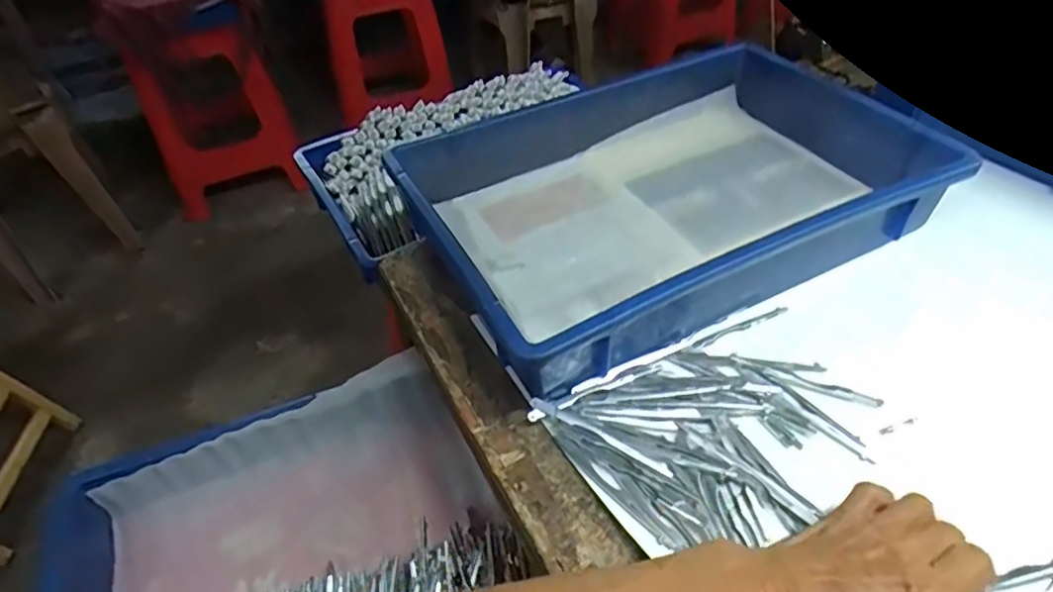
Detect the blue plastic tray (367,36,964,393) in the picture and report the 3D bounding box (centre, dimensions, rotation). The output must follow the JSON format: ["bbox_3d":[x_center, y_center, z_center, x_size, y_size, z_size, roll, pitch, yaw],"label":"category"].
[{"bbox_3d":[0.120,-0.102,0.538,0.419,0.075,0.280,-23,48,-18],"label":"blue plastic tray"}]

